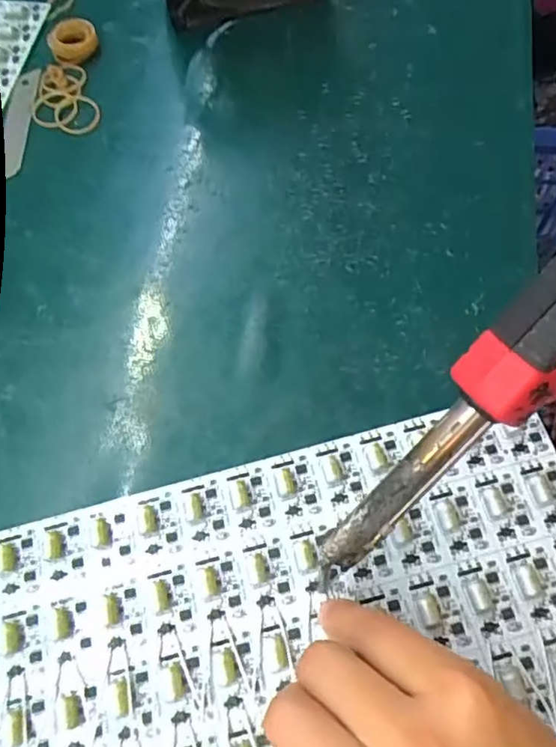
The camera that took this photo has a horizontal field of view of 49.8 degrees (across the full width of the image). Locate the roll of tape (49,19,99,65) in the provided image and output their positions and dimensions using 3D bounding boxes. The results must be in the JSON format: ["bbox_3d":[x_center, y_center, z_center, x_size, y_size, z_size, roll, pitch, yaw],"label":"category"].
[{"bbox_3d":[-0.147,-0.238,0.430,0.033,0.014,0.034,-1,64,3],"label":"roll of tape"}]

